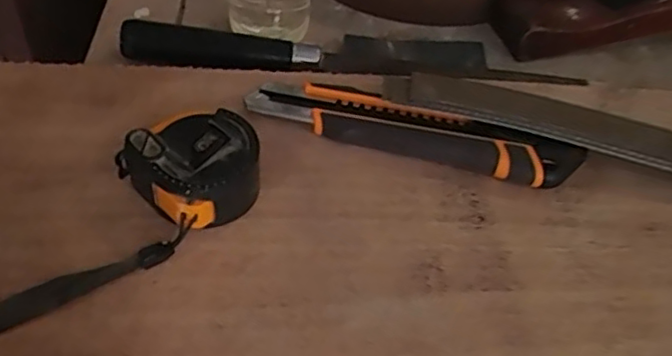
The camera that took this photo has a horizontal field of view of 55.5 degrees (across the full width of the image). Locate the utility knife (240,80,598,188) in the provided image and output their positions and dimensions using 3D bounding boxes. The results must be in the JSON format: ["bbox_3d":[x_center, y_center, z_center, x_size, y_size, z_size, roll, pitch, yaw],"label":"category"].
[{"bbox_3d":[0.042,-0.027,0.367,0.189,0.021,0.029,14,48,6],"label":"utility knife"}]

